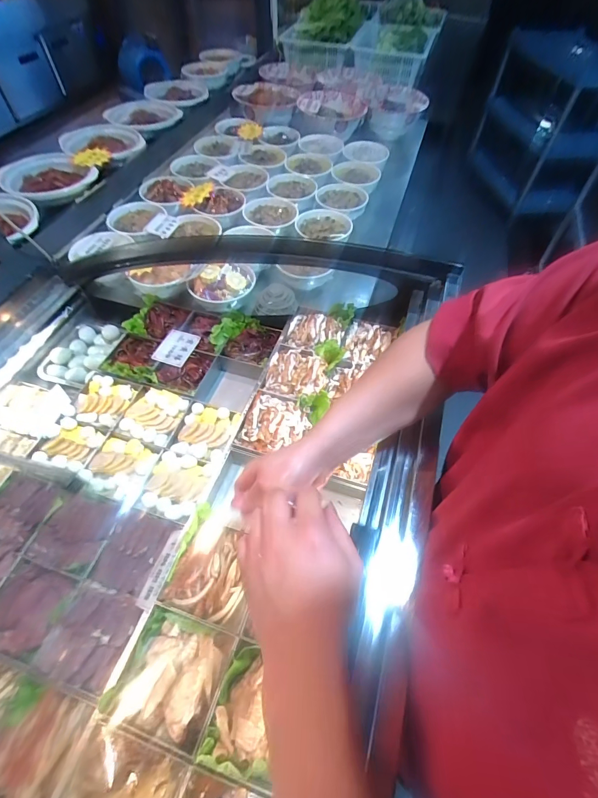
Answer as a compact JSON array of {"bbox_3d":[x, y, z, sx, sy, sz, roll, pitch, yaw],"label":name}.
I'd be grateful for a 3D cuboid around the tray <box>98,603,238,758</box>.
[{"bbox_3d":[-0.157,0.340,0.462,0.123,0.043,0.124,17,57,10],"label":"tray"}]

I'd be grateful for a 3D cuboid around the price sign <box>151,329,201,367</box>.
[{"bbox_3d":[-0.294,-0.125,0.907,0.087,0.009,0.102,16,59,13],"label":"price sign"}]

